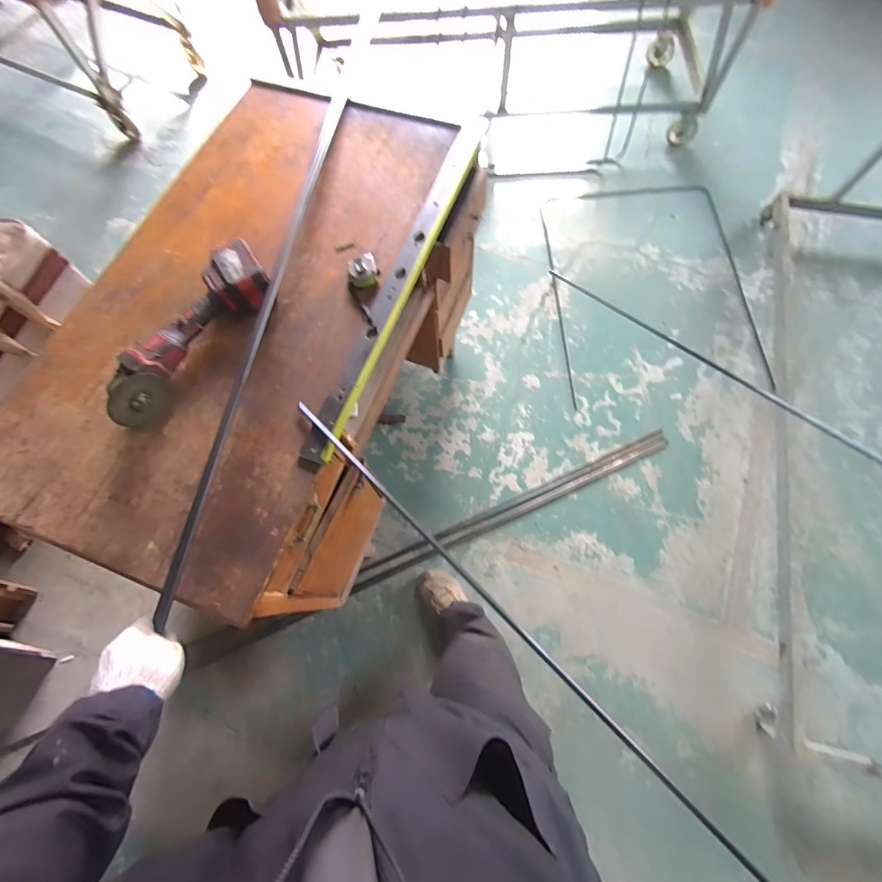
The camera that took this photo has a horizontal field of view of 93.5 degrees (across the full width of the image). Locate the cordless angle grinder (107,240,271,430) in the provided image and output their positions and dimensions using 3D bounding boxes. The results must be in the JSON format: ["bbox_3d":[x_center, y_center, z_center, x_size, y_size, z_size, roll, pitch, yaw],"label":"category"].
[{"bbox_3d":[-0.467,-0.199,0.774,0.118,0.086,0.383,32,75,13],"label":"cordless angle grinder"}]

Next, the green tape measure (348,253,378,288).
[{"bbox_3d":[-0.157,-0.342,0.842,0.056,0.033,0.061,-1,70,2],"label":"green tape measure"}]

